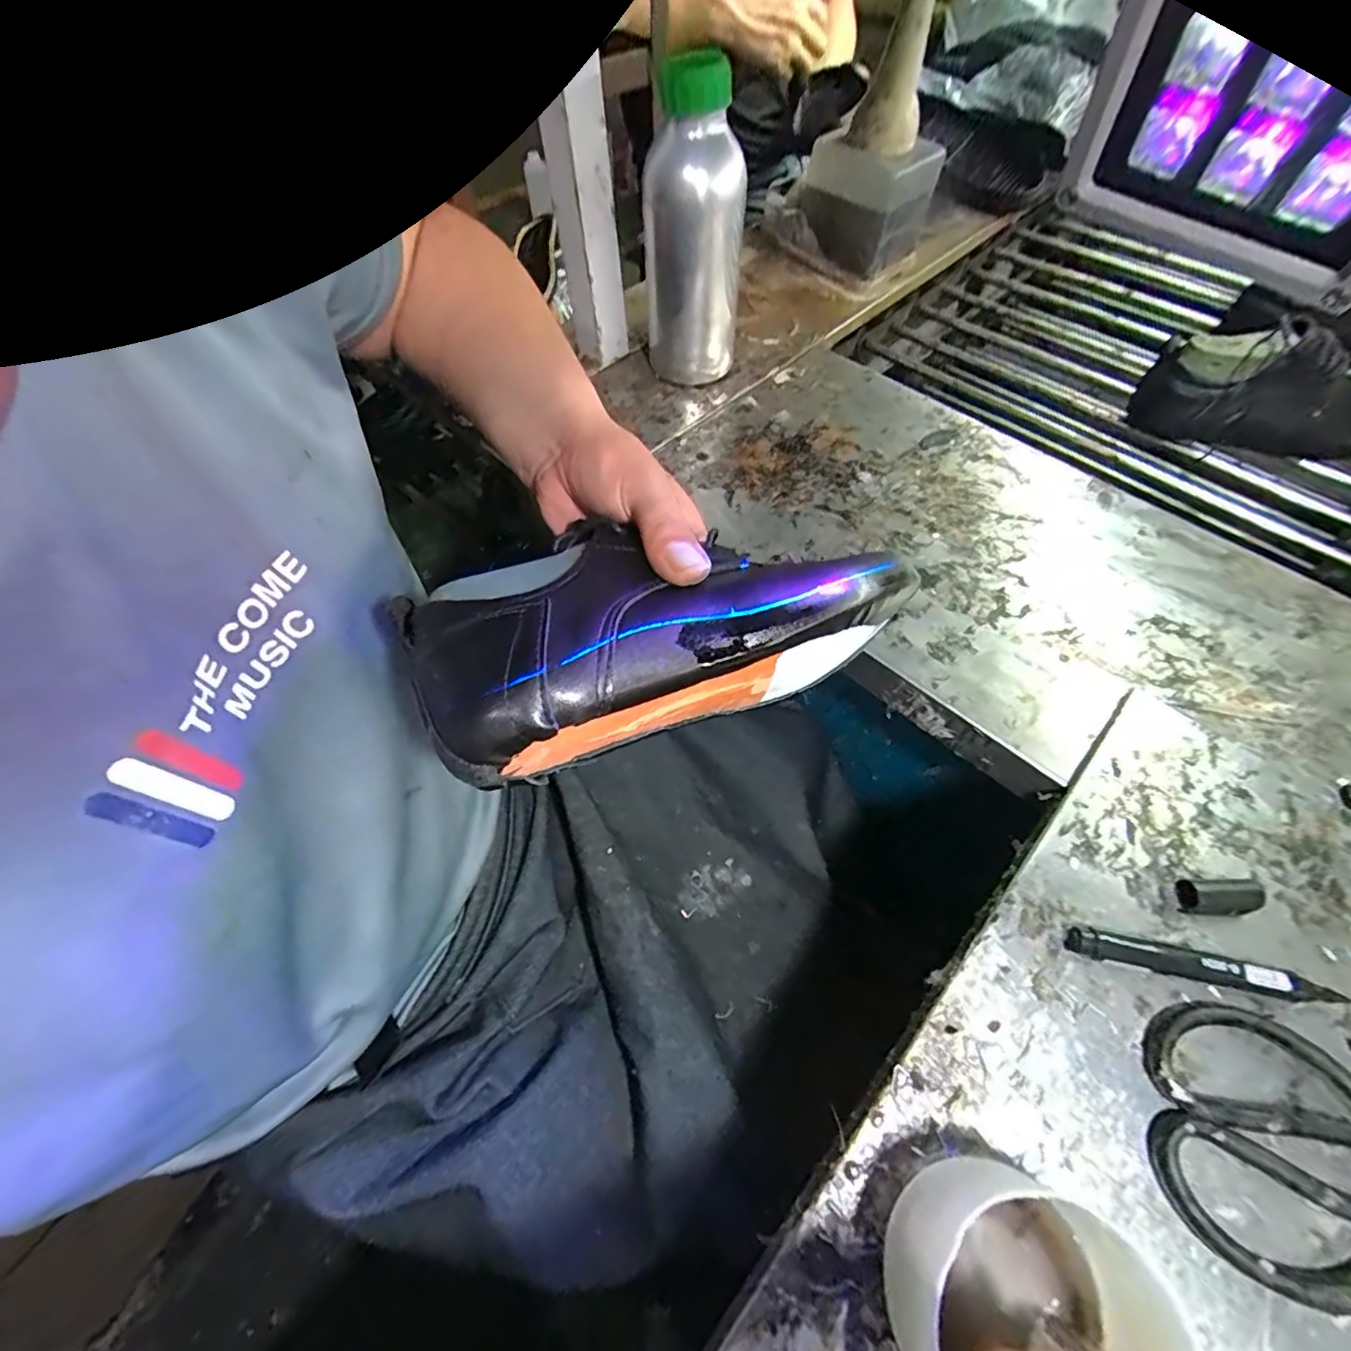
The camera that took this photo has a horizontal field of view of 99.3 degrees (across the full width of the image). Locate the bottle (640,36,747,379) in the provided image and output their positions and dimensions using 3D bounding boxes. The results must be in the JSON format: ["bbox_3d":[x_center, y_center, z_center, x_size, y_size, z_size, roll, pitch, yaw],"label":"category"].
[{"bbox_3d":[0.017,-0.381,0.515,0.078,0.221,0.072,30,65,18],"label":"bottle"}]

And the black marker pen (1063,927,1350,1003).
[{"bbox_3d":[0.273,0.153,0.297,0.122,0.017,0.014,11,60,8],"label":"black marker pen"}]

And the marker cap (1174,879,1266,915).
[{"bbox_3d":[0.300,0.122,0.317,0.041,0.011,0.018,-1,59,2],"label":"marker cap"}]

